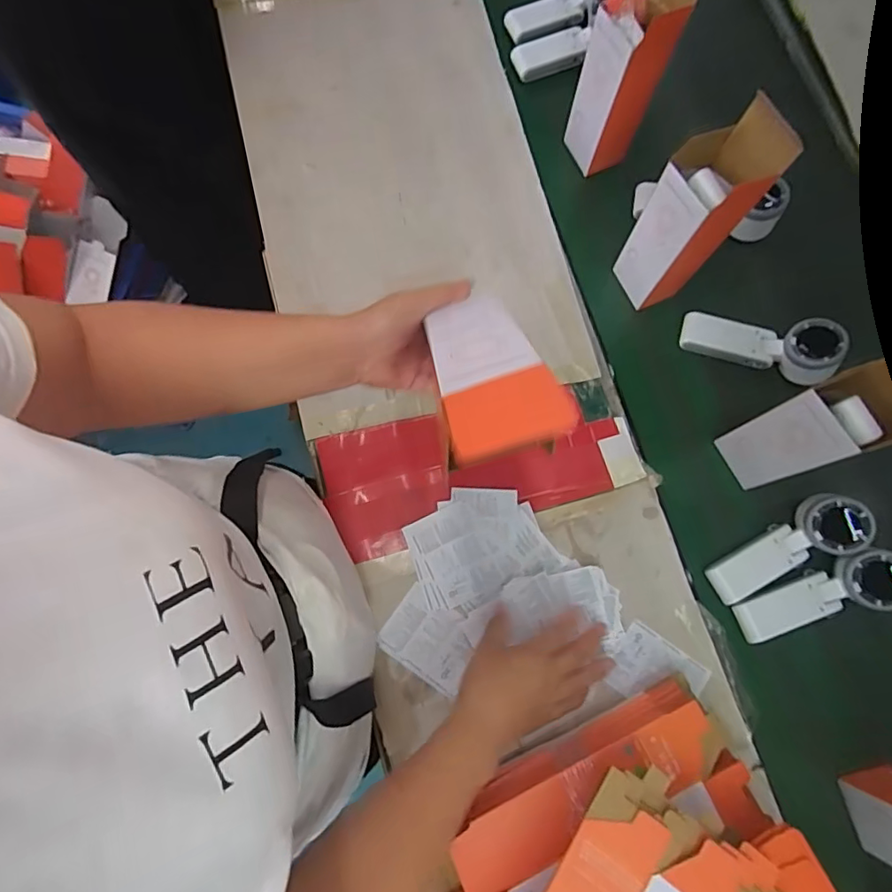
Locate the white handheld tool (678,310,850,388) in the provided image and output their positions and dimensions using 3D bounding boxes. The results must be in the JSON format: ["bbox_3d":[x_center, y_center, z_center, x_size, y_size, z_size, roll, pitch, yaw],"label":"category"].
[{"bbox_3d":[0.354,-0.114,0.618,0.159,0.054,0.056,15,76,20],"label":"white handheld tool"}]

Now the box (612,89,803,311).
[{"bbox_3d":[0.246,-0.231,0.536,0.066,0.209,0.078,-27,78,-7],"label":"box"}]

